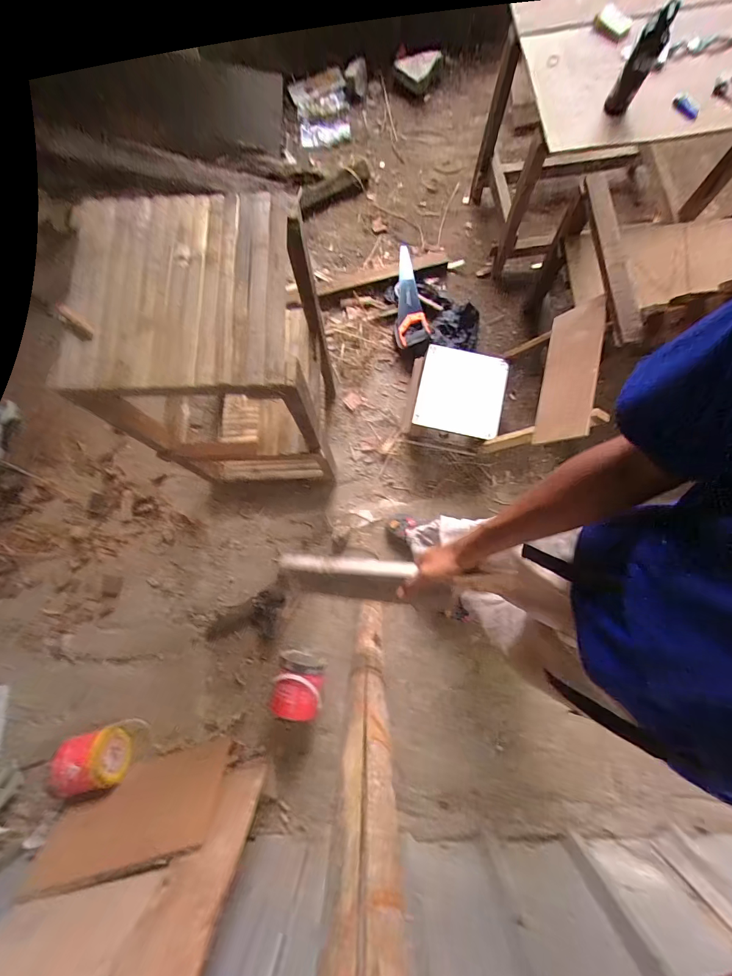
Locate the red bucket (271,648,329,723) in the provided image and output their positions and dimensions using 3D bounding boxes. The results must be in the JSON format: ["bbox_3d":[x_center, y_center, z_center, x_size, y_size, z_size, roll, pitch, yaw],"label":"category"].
[{"bbox_3d":[-0.207,0.614,1.185,0.154,0.136,0.171,7,78,5],"label":"red bucket"}]

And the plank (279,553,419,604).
[{"bbox_3d":[-0.038,0.149,0.633,0.234,0.040,0.065,2,77,19],"label":"plank"}]

